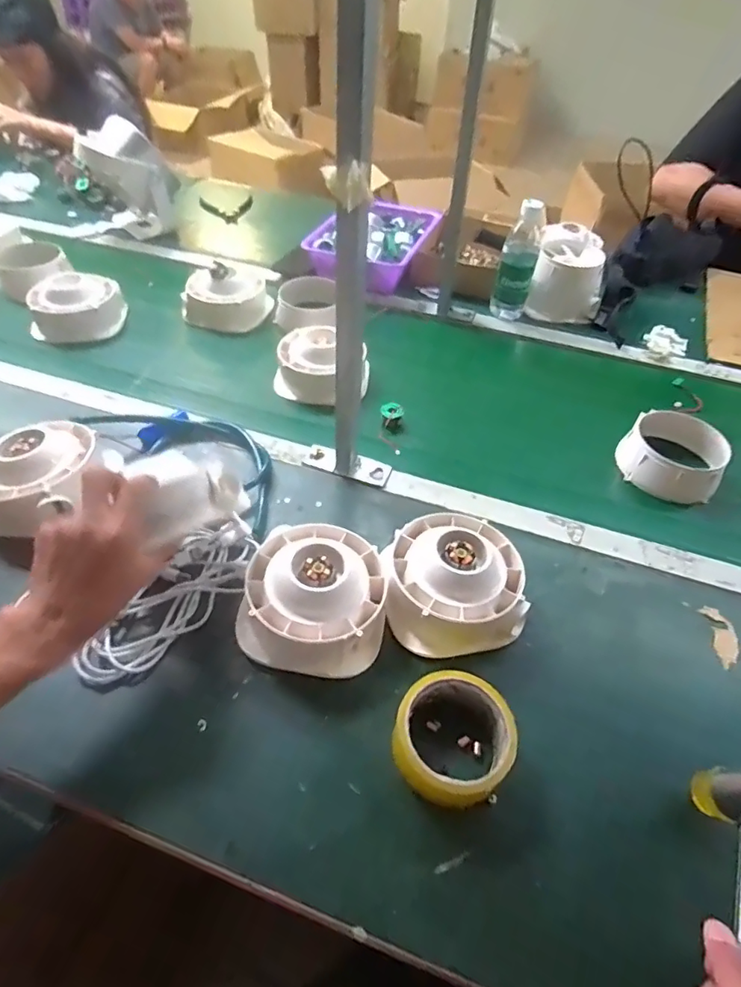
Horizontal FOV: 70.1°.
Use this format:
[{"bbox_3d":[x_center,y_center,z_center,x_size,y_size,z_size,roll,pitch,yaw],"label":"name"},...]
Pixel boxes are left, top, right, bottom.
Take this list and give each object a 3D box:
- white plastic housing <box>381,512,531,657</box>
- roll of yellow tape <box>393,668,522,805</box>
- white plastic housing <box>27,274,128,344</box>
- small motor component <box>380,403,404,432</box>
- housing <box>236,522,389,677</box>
[{"bbox_3d":[0.081,0.080,0.516,0.126,0.061,0.133,2,47,-2],"label":"white plastic housing"},{"bbox_3d":[0.066,0.198,0.426,0.090,0.047,0.090,2,47,-2],"label":"roll of yellow tape"},{"bbox_3d":[-0.480,-0.309,0.866,0.148,0.063,0.123,-1,47,-6],"label":"white plastic housing"},{"bbox_3d":[0.028,-0.105,0.726,0.030,0.030,0.027,15,47,10],"label":"small motor component"},{"bbox_3d":[-0.051,0.092,0.491,0.128,0.066,0.134,2,47,-2],"label":"housing"}]

